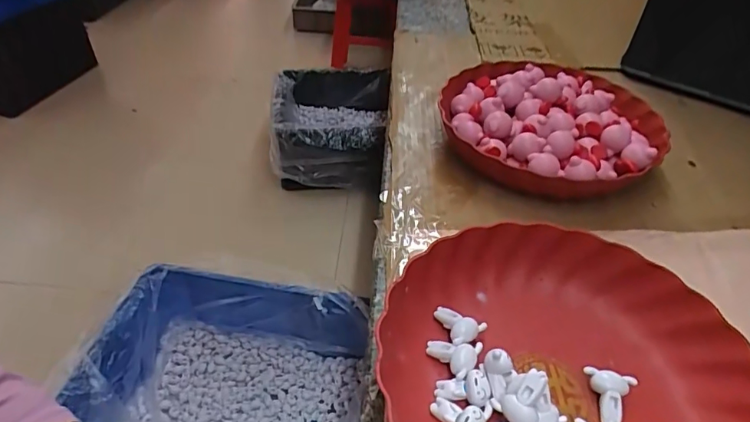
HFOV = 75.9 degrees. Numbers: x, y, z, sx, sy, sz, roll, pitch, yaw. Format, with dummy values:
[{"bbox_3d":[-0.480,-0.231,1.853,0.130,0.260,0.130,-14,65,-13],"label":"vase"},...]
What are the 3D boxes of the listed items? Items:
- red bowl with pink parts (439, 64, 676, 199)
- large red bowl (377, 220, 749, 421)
[{"bbox_3d":[0.196,-0.103,0.543,0.232,0.054,0.232,2,42,-2],"label":"red bowl with pink parts"},{"bbox_3d":[0.127,0.110,0.328,0.244,0.046,0.245,18,44,15],"label":"large red bowl"}]

